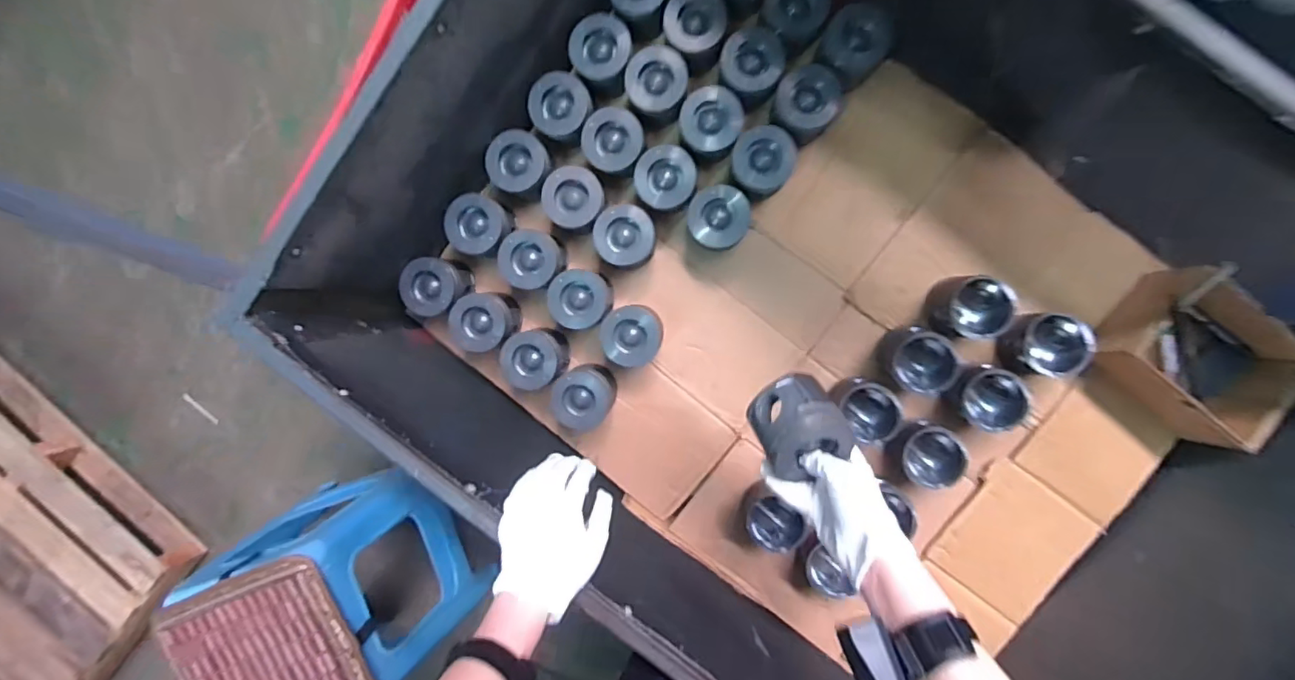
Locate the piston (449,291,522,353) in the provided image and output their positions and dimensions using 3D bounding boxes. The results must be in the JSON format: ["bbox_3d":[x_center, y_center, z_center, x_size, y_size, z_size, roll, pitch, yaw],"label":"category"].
[{"bbox_3d":[-0.244,-0.028,0.856,0.093,0.067,0.089,0,94,5],"label":"piston"}]

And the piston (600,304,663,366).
[{"bbox_3d":[-0.023,-0.006,0.836,0.083,0.081,0.091,0,94,5],"label":"piston"}]

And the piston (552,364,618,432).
[{"bbox_3d":[-0.095,0.085,0.847,0.087,0.077,0.099,8,95,4],"label":"piston"}]

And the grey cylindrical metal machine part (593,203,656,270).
[{"bbox_3d":[-0.031,-0.149,0.819,0.084,0.076,0.086,0,94,5],"label":"grey cylindrical metal machine part"}]

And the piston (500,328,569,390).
[{"bbox_3d":[-0.166,0.027,0.842,0.089,0.074,0.087,0,94,5],"label":"piston"}]

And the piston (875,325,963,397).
[{"bbox_3d":[0.384,0.030,0.801,0.093,0.064,0.088,0,94,5],"label":"piston"}]

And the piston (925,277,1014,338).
[{"bbox_3d":[0.447,-0.046,0.784,0.089,0.074,0.084,0,94,5],"label":"piston"}]

